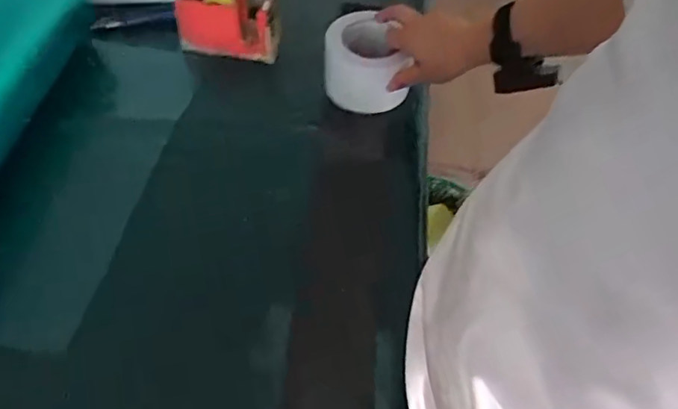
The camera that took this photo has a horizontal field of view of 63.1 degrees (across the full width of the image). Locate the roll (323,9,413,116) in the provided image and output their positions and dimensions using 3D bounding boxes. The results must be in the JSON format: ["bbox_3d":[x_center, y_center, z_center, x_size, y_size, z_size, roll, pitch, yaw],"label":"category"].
[{"bbox_3d":[0.033,-0.190,0.741,0.103,0.090,0.092,-2,55,-7],"label":"roll"}]

